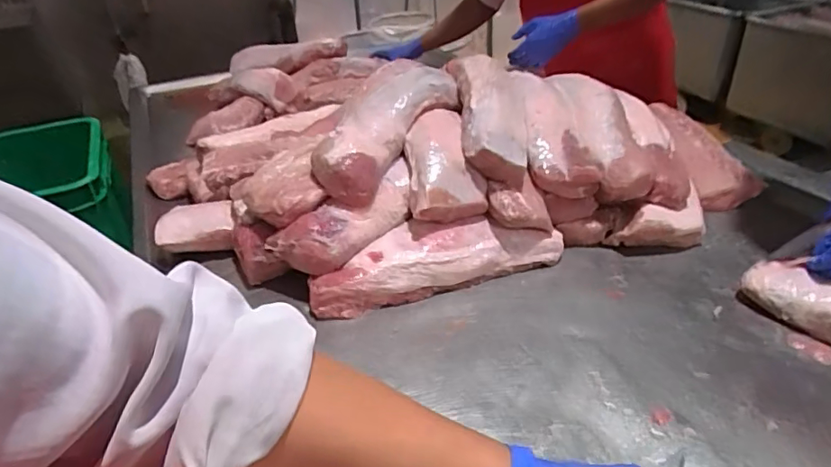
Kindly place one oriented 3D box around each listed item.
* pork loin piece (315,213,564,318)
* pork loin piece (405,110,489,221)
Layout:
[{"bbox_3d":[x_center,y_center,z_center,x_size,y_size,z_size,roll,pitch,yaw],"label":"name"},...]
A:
[{"bbox_3d":[0.033,0.037,0.883,0.421,0.079,0.094,-15,34,-15],"label":"pork loin piece"},{"bbox_3d":[0.052,-0.141,0.950,0.134,0.081,0.278,-4,49,1],"label":"pork loin piece"}]

